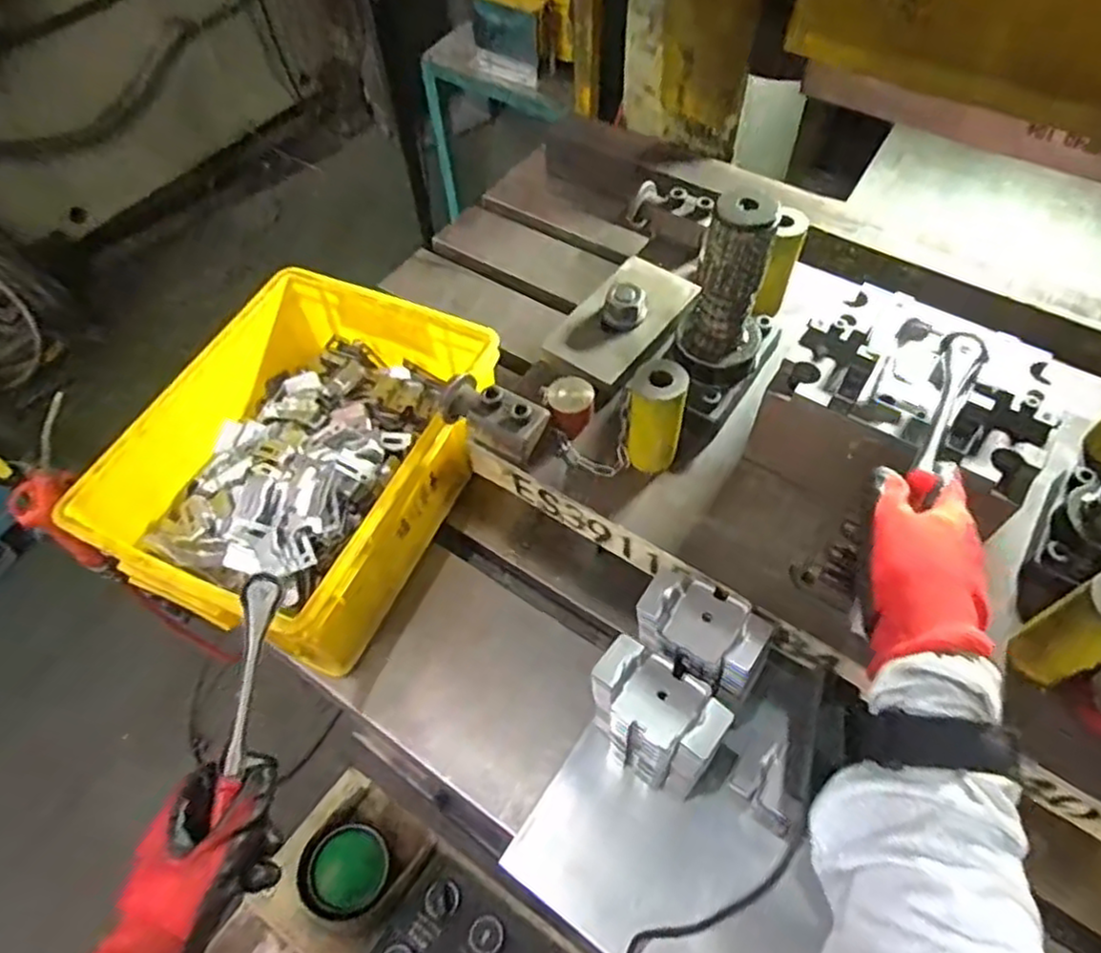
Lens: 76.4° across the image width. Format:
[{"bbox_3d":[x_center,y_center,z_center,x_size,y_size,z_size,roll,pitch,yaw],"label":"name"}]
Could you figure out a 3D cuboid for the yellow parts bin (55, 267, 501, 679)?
[{"bbox_3d":[-0.229,-0.013,0.675,0.265,0.128,0.345,23,60,17],"label":"yellow parts bin"}]

